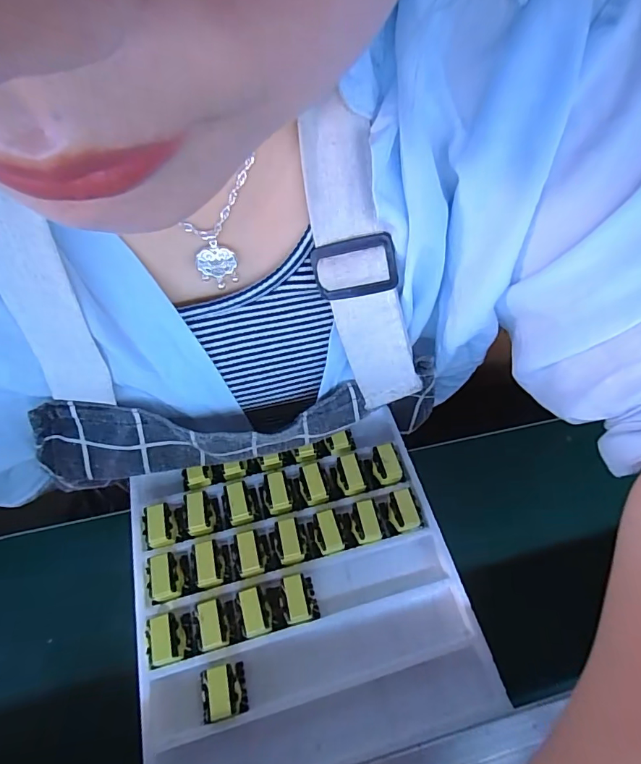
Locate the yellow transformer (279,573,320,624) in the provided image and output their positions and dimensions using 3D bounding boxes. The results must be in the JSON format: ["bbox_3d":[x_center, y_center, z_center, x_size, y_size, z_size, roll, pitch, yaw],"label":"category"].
[{"bbox_3d":[-0.013,0.123,0.254,0.021,0.022,0.023,-8,57,-7],"label":"yellow transformer"}]

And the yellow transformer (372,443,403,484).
[{"bbox_3d":[0.043,0.056,0.296,0.016,0.014,0.025,-8,57,-6],"label":"yellow transformer"}]

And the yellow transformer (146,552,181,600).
[{"bbox_3d":[-0.089,0.113,0.258,0.016,0.021,0.022,-10,57,-8],"label":"yellow transformer"}]

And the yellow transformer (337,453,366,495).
[{"bbox_3d":[0.018,0.061,0.292,0.016,0.016,0.024,-8,57,-6],"label":"yellow transformer"}]

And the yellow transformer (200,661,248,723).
[{"bbox_3d":[-0.051,0.158,0.229,0.023,0.020,0.024,-10,57,-8],"label":"yellow transformer"}]

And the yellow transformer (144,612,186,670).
[{"bbox_3d":[-0.085,0.139,0.241,0.020,0.018,0.023,-12,58,-9],"label":"yellow transformer"}]

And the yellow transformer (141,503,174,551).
[{"bbox_3d":[-0.099,0.089,0.272,0.019,0.016,0.023,-16,58,-11],"label":"yellow transformer"}]

